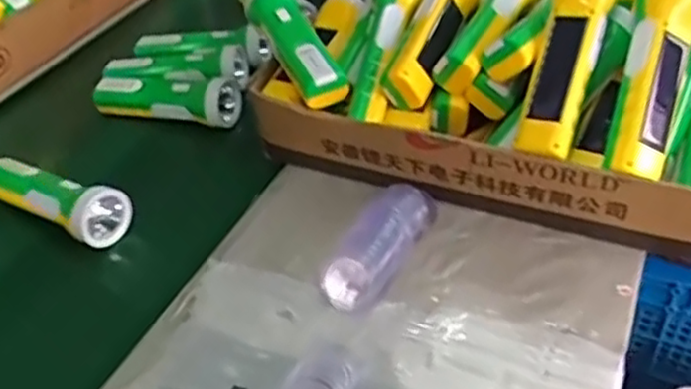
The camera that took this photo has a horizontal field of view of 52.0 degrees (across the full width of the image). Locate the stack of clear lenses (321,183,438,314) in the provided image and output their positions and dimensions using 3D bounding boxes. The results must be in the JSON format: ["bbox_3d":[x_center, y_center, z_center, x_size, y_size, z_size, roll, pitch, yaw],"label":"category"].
[{"bbox_3d":[0.028,0.040,0.575,0.046,0.035,0.135,14,44,23],"label":"stack of clear lenses"}]

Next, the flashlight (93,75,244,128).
[{"bbox_3d":[-0.198,-0.109,0.786,0.165,0.044,0.045,10,42,19],"label":"flashlight"}]

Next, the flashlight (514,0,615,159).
[{"bbox_3d":[0.176,-0.108,0.566,0.051,0.046,0.167,14,79,22],"label":"flashlight"}]

